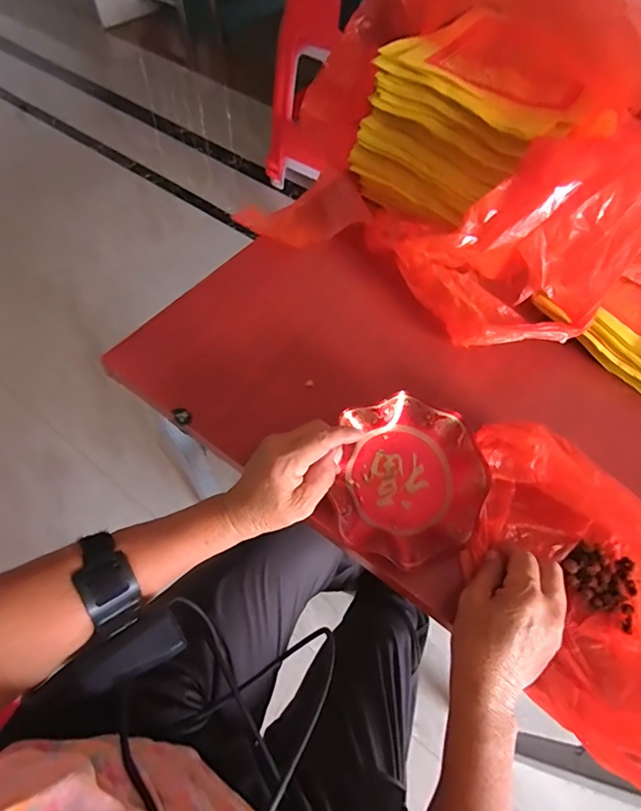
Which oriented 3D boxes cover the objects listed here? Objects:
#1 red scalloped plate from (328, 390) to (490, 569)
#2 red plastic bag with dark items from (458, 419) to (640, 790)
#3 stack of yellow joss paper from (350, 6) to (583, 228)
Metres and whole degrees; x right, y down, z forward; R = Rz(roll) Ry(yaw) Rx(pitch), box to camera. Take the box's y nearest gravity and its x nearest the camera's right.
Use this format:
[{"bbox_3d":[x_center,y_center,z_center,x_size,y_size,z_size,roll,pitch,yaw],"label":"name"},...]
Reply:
[{"bbox_3d":[0.075,0.065,0.388,0.128,0.045,0.130,1,61,-2],"label":"red scalloped plate"},{"bbox_3d":[0.206,0.137,0.350,0.132,0.072,0.263,-15,65,-10],"label":"red plastic bag with dark items"},{"bbox_3d":[0.180,-0.346,0.563,0.212,0.132,0.220,-31,65,-20],"label":"stack of yellow joss paper"}]

